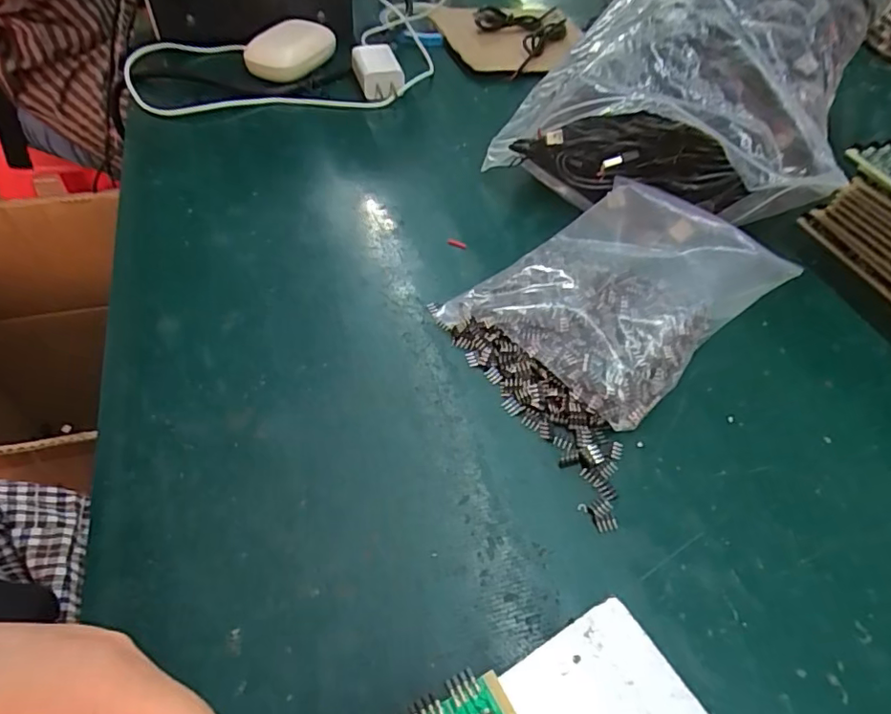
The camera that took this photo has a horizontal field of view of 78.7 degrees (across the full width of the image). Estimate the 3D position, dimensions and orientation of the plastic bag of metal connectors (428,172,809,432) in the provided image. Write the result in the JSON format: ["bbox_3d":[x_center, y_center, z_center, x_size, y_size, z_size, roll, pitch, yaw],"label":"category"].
[{"bbox_3d":[0.099,-0.039,0.322,0.175,0.037,0.124,-33,60,-27],"label":"plastic bag of metal connectors"}]

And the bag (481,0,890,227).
[{"bbox_3d":[0.188,-0.219,0.418,0.217,0.119,0.272,24,53,14],"label":"bag"}]

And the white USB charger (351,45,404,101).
[{"bbox_3d":[-0.060,-0.251,0.479,0.038,0.026,0.049,-14,53,-15],"label":"white USB charger"}]

